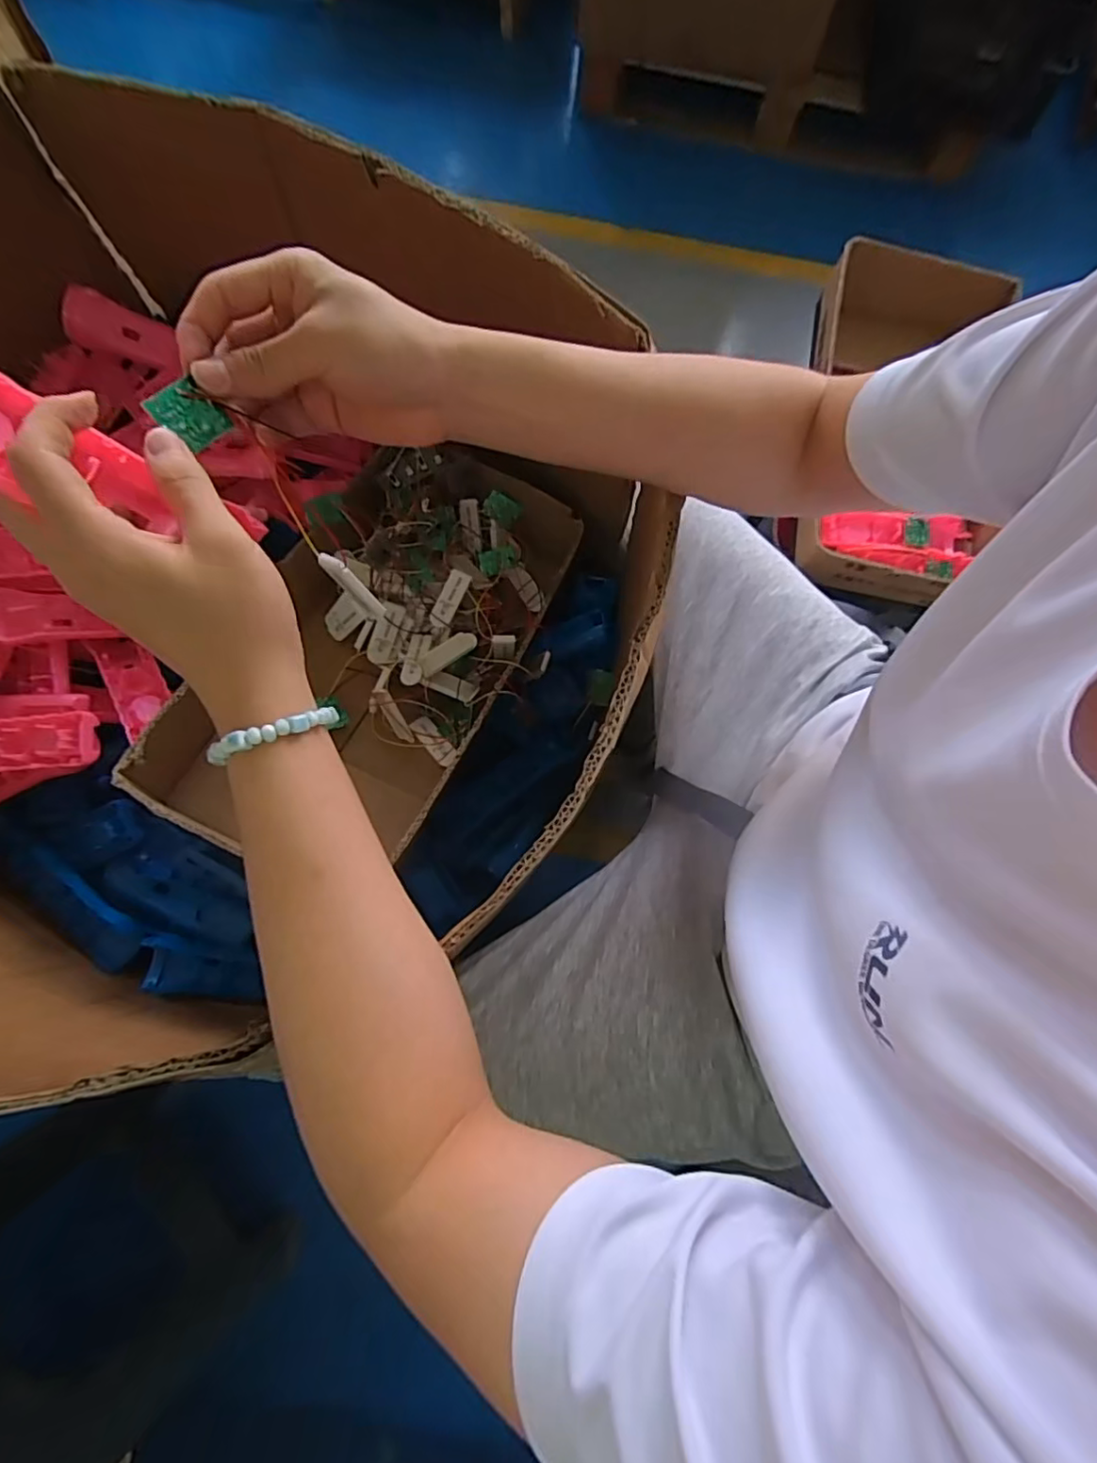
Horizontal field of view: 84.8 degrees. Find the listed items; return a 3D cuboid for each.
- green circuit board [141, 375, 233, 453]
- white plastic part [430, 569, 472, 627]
[{"bbox_3d":[-0.165,-0.145,0.275,0.004,0.026,0.029,9,55,40],"label":"green circuit board"},{"bbox_3d":[-0.095,-0.128,0.578,0.022,0.012,0.057,24,76,5],"label":"white plastic part"}]

